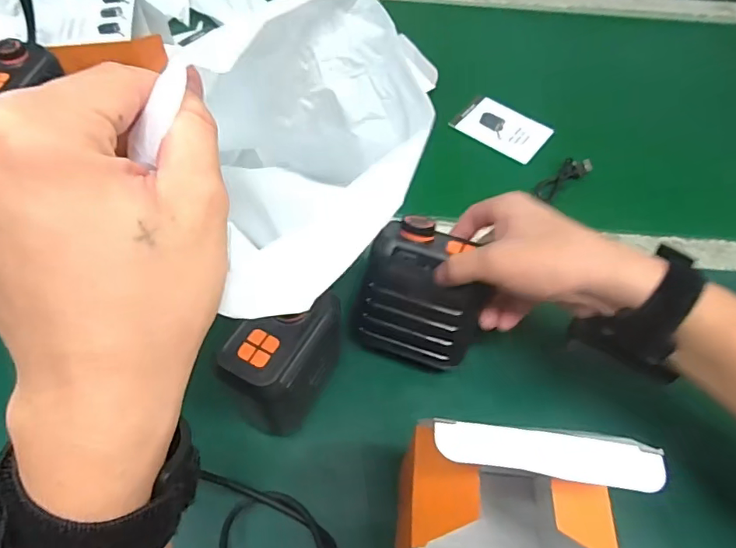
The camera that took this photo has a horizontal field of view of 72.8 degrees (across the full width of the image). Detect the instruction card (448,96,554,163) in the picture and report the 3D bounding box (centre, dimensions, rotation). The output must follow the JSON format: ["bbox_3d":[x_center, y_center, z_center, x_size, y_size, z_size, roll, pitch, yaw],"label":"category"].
[{"bbox_3d":[0.154,-0.168,0.574,0.099,0.004,0.069,33,63,17],"label":"instruction card"}]

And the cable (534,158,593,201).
[{"bbox_3d":[0.201,-0.098,0.522,0.080,0.019,0.025,-35,62,-23],"label":"cable"}]

